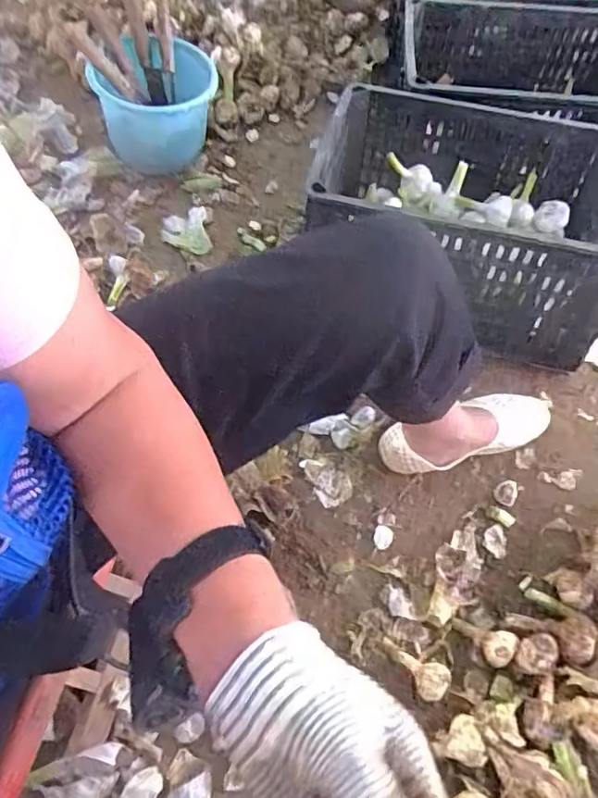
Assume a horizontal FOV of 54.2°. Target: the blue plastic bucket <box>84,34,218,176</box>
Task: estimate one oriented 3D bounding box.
[{"bbox_3d":[-0.263,-0.530,1.056,0.189,0.153,0.196,1,59,-1],"label":"blue plastic bucket"}]

